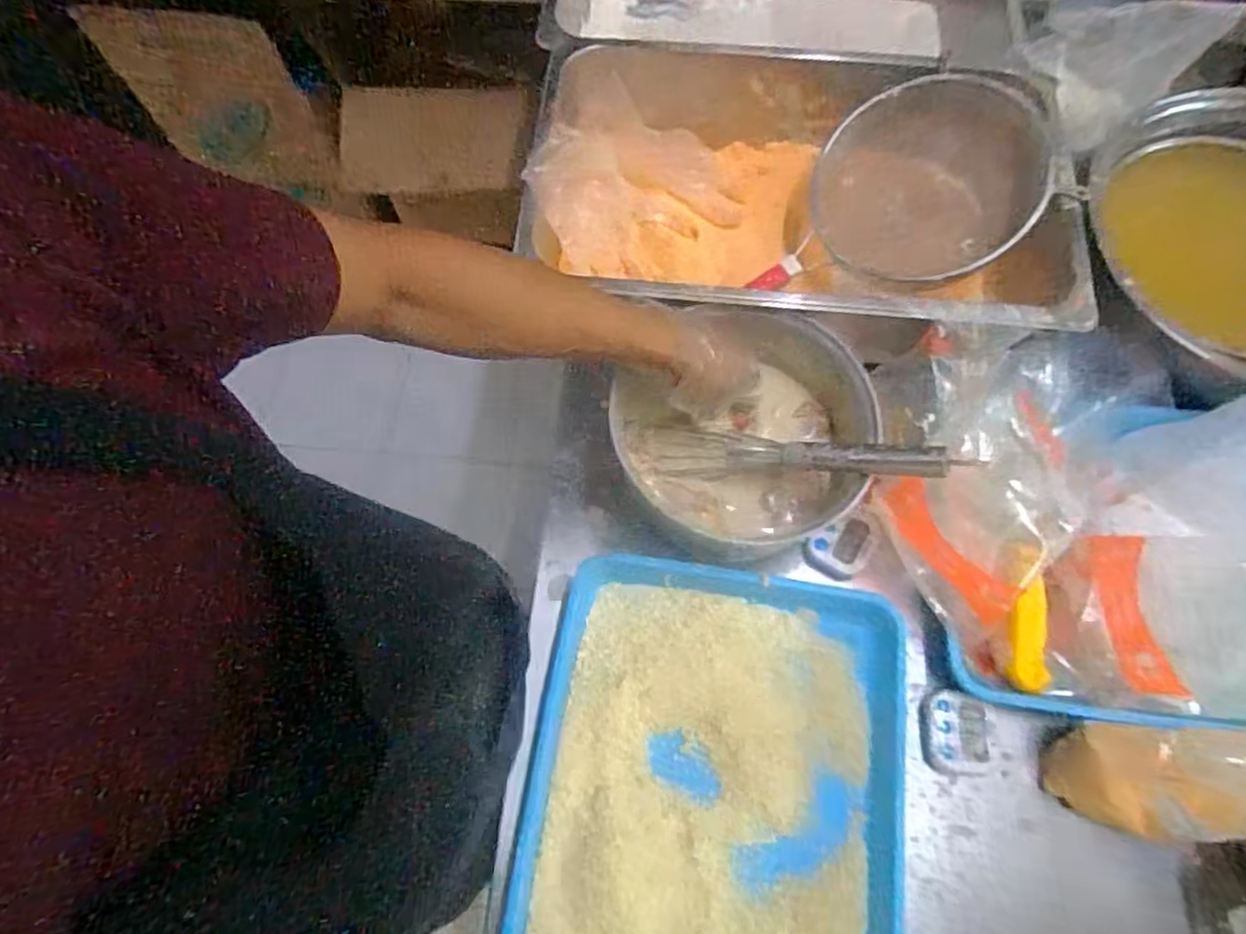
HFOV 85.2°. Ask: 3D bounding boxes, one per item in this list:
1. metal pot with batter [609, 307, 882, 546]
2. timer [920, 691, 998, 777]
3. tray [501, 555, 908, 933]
[{"bbox_3d":[0.117,-0.036,0.644,0.224,0.110,0.191,-22,71,-7],"label":"metal pot with batter"},{"bbox_3d":[0.302,0.240,0.608,0.069,0.021,0.067,3,70,2],"label":"timer"},{"bbox_3d":[0.077,0.293,0.570,0.315,0.053,0.403,8,70,4],"label":"tray"}]

